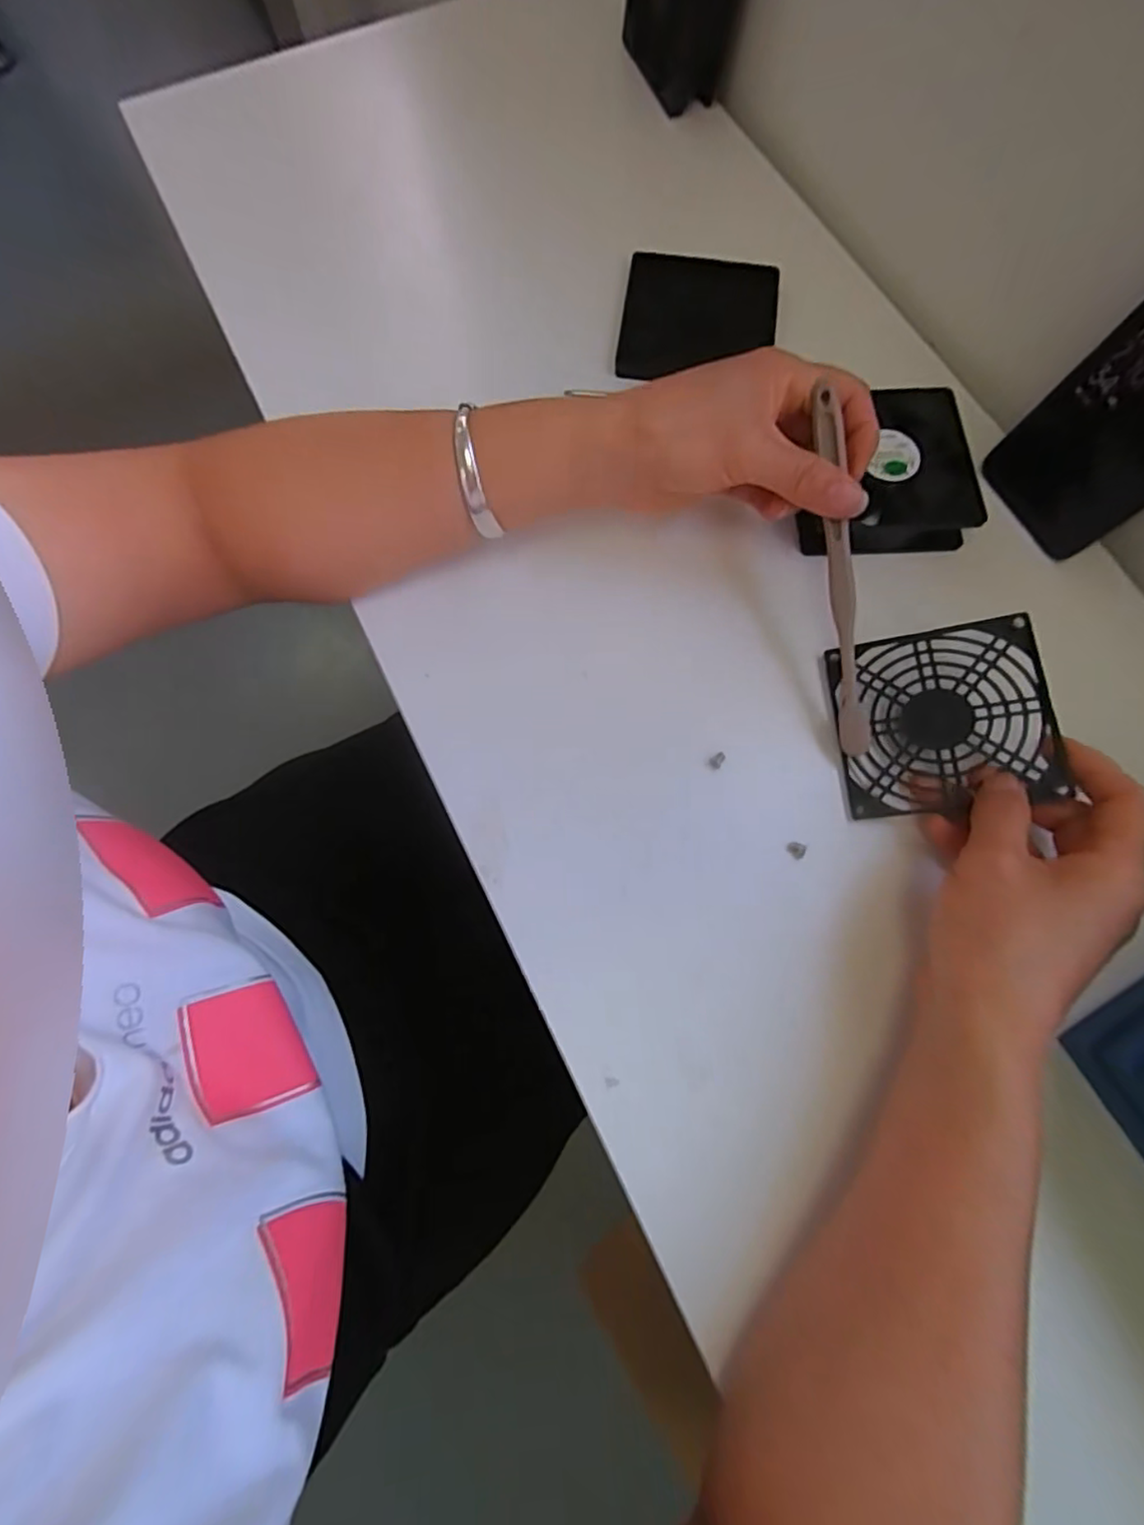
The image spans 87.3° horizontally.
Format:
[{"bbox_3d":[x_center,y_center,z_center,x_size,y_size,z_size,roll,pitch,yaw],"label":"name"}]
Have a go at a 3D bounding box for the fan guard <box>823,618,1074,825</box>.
[{"bbox_3d":[0.182,-0.022,0.297,0.092,0.005,0.090,-9,74,21],"label":"fan guard"}]

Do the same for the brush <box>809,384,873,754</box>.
[{"bbox_3d":[0.132,-0.089,0.297,0.016,0.017,0.168,-10,99,-1],"label":"brush"}]

